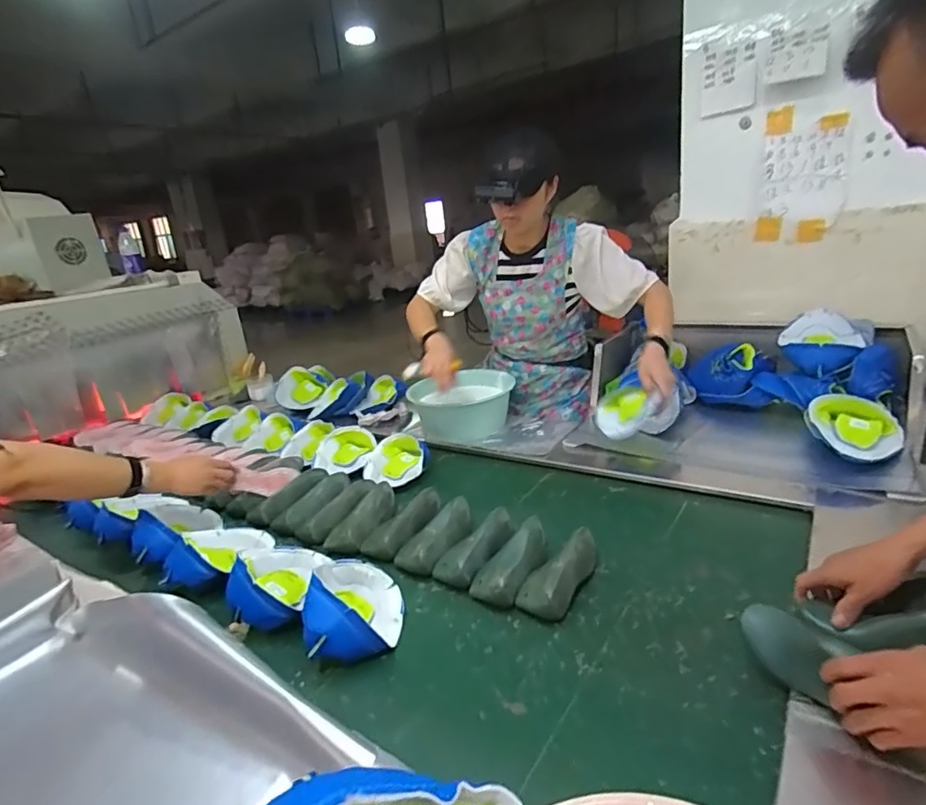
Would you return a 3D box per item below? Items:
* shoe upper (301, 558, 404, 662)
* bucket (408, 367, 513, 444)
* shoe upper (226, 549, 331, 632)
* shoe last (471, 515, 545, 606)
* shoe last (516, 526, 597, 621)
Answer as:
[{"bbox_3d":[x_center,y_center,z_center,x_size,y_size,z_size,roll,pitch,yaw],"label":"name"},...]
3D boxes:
[{"bbox_3d":[-0.167,0.305,0.842,0.133,0.087,0.212,-7,19,-2],"label":"shoe upper"},{"bbox_3d":[0.000,0.003,1.574,0.289,0.119,0.281,-3,20,10],"label":"bucket"},{"bbox_3d":[-0.314,0.293,0.910,0.129,0.076,0.196,-6,19,2],"label":"shoe upper"},{"bbox_3d":[0.090,0.270,0.922,0.084,0.062,0.185,10,25,40],"label":"shoe last"},{"bbox_3d":[0.159,0.274,0.888,0.084,0.065,0.188,7,23,33],"label":"shoe last"}]

